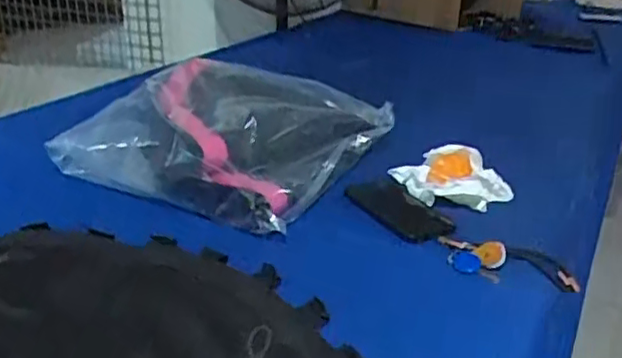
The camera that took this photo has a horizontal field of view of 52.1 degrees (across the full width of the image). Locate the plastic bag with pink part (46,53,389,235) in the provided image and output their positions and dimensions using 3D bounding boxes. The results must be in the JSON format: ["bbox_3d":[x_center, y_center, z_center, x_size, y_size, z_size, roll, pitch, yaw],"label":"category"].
[{"bbox_3d":[-0.117,-0.075,0.978,0.383,0.155,0.372,15,29,29],"label":"plastic bag with pink part"}]

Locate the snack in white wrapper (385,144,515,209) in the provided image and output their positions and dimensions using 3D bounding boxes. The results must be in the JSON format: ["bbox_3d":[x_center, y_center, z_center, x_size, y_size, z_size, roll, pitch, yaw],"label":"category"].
[{"bbox_3d":[0.194,-0.009,0.887,0.168,0.066,0.099,7,26,16],"label":"snack in white wrapper"}]

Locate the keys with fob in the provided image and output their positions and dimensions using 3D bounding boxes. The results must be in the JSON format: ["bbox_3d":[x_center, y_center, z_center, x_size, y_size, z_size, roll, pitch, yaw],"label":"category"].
[{"bbox_3d":[0.237,0.094,0.734,0.161,0.038,0.086,12,24,-7],"label":"keys with fob"}]

